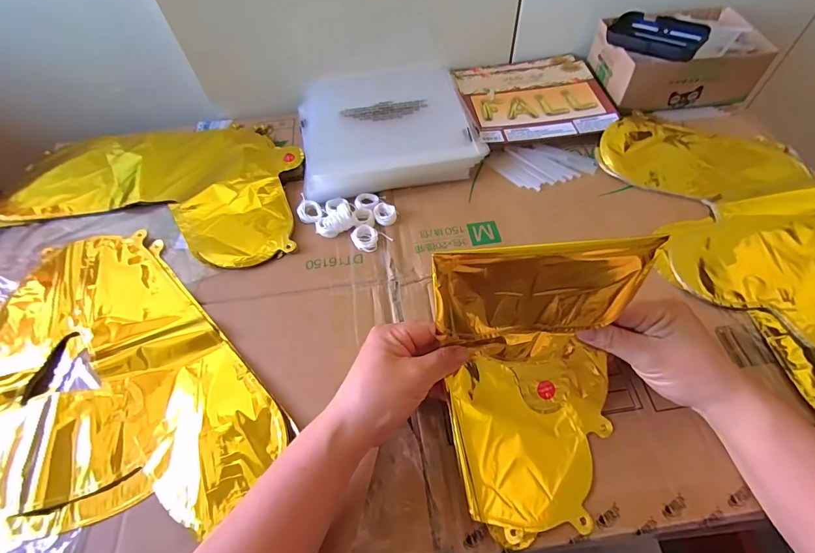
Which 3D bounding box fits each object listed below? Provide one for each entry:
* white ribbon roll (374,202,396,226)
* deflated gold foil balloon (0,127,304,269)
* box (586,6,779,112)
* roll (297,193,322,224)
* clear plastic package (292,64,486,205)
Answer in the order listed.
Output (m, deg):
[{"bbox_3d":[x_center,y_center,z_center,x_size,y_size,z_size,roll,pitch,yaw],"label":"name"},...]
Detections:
[{"bbox_3d":[-0.026,-0.073,0.462,0.025,0.009,0.028,-16,58,-6],"label":"white ribbon roll"},{"bbox_3d":[-0.336,-0.120,0.506,0.412,0.014,0.225,2,58,5],"label":"deflated gold foil balloon"},{"bbox_3d":[0.361,-0.295,0.537,0.191,0.063,0.144,-3,58,2],"label":"box"},{"bbox_3d":[-0.118,-0.081,0.469,0.027,0.013,0.037,-24,59,-11],"label":"roll"},{"bbox_3d":[-0.033,-0.218,0.551,0.226,0.024,0.247,-12,58,-4],"label":"clear plastic package"}]

